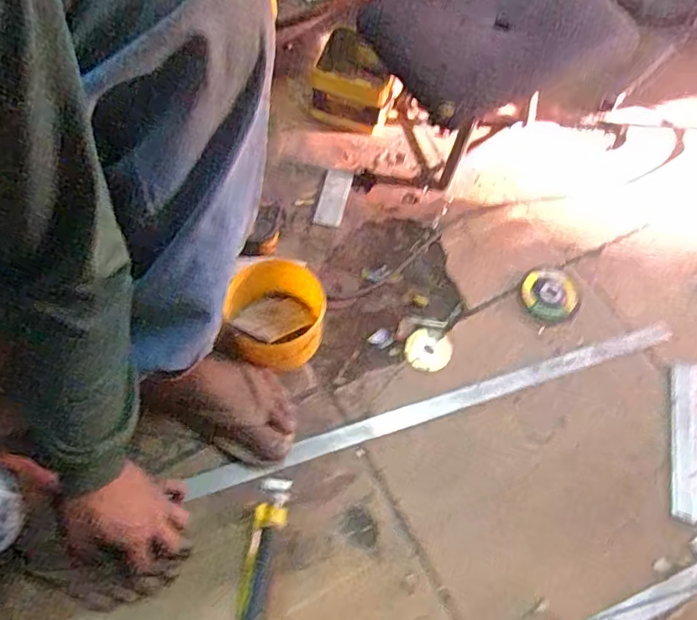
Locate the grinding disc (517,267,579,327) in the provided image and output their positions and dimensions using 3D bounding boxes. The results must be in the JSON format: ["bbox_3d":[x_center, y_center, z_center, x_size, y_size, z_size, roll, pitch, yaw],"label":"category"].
[{"bbox_3d":[0.277,-0.021,0.766,0.077,0.007,0.084,1,63,-2],"label":"grinding disc"}]

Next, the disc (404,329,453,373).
[{"bbox_3d":[0.104,0.052,0.726,0.058,0.004,0.057,1,63,-2],"label":"disc"}]

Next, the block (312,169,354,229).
[{"bbox_3d":[-0.022,-0.167,0.827,0.041,0.007,0.104,12,63,4],"label":"block"}]

